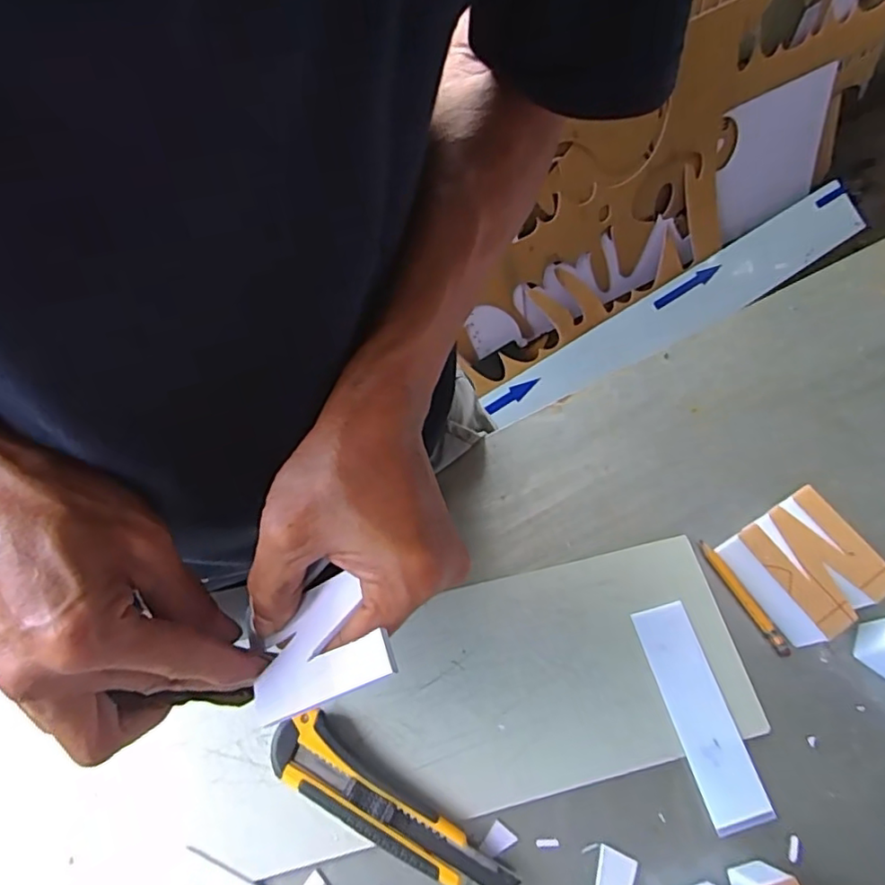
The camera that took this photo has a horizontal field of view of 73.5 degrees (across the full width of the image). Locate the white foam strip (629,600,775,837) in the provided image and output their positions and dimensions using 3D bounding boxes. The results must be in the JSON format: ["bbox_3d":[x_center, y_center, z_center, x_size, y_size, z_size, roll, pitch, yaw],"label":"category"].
[{"bbox_3d":[0.170,0.178,0.394,0.039,0.004,0.136,-14,65,-7],"label":"white foam strip"}]

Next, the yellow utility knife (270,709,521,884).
[{"bbox_3d":[-0.035,0.225,0.361,0.160,0.022,0.037,31,67,14],"label":"yellow utility knife"}]

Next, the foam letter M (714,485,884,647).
[{"bbox_3d":[0.253,0.088,0.419,0.070,0.045,0.082,-29,68,-14],"label":"foam letter M"}]

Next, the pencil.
[{"bbox_3d":[0.218,0.112,0.431,0.009,0.006,0.091,-27,67,-13],"label":"pencil"}]

